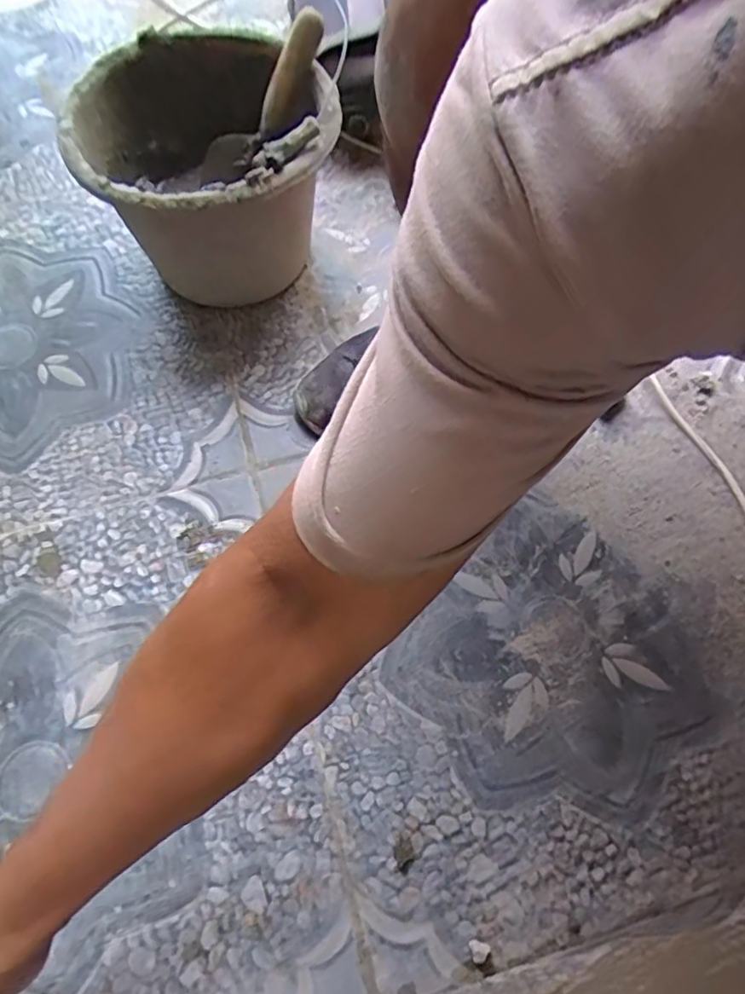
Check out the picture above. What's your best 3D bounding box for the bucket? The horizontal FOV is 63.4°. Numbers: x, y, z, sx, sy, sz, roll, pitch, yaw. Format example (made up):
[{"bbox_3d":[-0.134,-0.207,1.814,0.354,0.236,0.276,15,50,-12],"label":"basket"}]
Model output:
[{"bbox_3d":[-0.191,-0.386,0.718,0.275,0.219,0.320,-28,69,-13],"label":"bucket"}]

